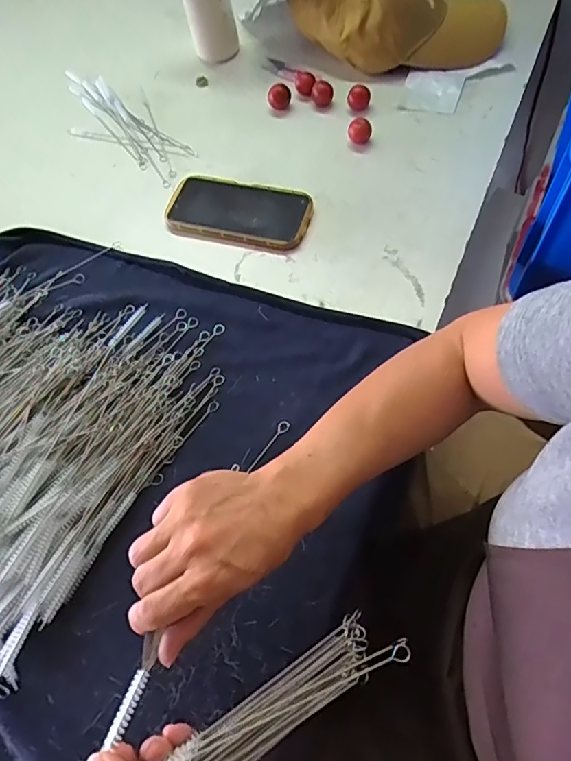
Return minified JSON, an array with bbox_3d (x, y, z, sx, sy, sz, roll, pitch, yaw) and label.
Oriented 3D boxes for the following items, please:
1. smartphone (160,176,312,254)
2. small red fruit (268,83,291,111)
[{"bbox_3d":[-0.058,-0.204,0.611,0.172,0.012,0.090,16,68,10],"label":"smartphone"},{"bbox_3d":[-0.008,-0.388,0.691,0.031,0.026,0.025,-4,66,1],"label":"small red fruit"}]

